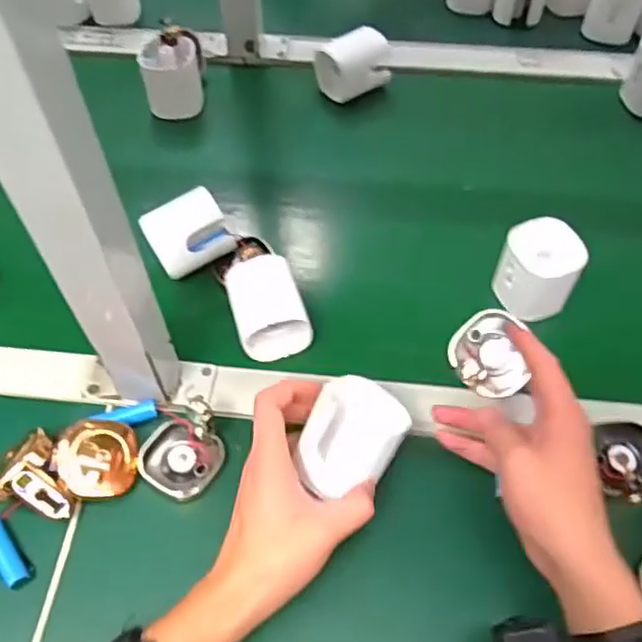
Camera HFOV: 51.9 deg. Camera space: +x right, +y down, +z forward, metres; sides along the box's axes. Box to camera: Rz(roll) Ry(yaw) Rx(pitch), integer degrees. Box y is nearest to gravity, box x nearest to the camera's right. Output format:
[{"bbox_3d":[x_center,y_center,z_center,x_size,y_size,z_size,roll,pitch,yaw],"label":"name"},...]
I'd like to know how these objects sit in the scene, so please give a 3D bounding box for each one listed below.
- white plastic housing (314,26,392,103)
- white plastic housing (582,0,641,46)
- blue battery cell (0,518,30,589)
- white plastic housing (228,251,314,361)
[{"bbox_3d":[0.034,-0.272,0.687,0.078,0.058,0.048,-21,59,-16],"label":"white plastic housing"},{"bbox_3d":[0.336,-0.361,0.755,0.064,0.065,0.045,18,57,10],"label":"white plastic housing"},{"bbox_3d":[-0.211,0.154,0.441,0.014,0.014,0.054,-32,63,-22],"label":"blue battery cell"},{"bbox_3d":[-0.043,-0.008,0.529,0.053,0.049,0.074,-14,58,-12],"label":"white plastic housing"}]

